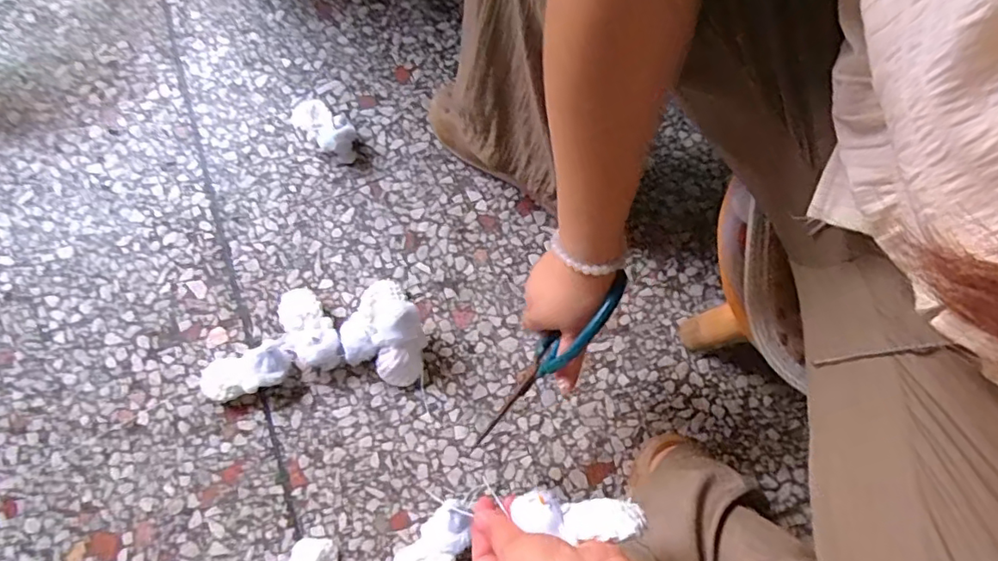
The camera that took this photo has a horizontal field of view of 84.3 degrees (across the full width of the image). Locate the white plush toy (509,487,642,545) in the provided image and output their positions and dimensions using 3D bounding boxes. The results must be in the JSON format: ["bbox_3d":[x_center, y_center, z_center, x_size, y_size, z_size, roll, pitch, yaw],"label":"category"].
[{"bbox_3d":[0.050,0.152,0.355,0.082,0.026,0.024,2,74,10],"label":"white plush toy"}]

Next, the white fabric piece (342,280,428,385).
[{"bbox_3d":[-0.112,0.046,0.547,0.082,0.059,0.097,16,75,3],"label":"white fabric piece"}]

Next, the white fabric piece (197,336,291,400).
[{"bbox_3d":[-0.252,0.088,0.544,0.088,0.037,0.049,-22,76,-7],"label":"white fabric piece"}]

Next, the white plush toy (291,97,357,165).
[{"bbox_3d":[-0.197,-0.176,0.624,0.090,0.034,0.043,44,78,10],"label":"white plush toy"}]

